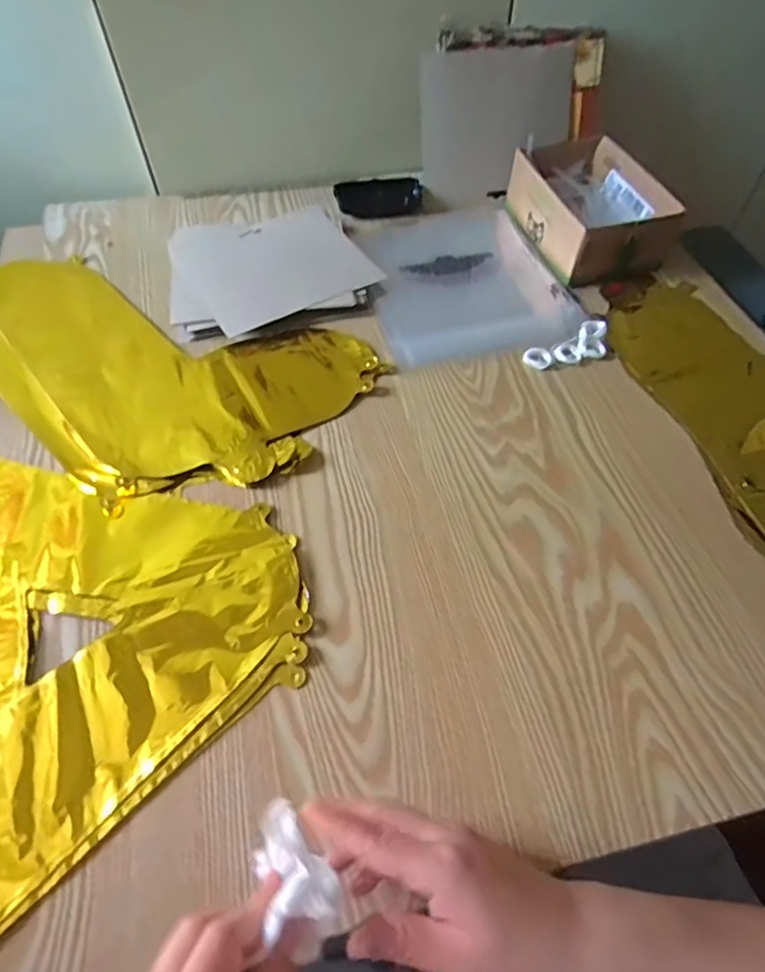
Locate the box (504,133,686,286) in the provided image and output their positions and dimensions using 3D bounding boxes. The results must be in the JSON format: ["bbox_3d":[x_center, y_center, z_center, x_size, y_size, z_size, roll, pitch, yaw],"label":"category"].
[{"bbox_3d":[0.242,-0.333,0.676,0.135,0.063,0.202,-11,56,-9],"label":"box"}]

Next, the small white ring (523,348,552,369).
[{"bbox_3d":[0.156,-0.128,0.573,0.028,0.008,0.024,19,57,12],"label":"small white ring"}]

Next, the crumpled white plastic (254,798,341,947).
[{"bbox_3d":[-0.046,0.181,0.275,0.033,0.019,0.067,-26,22,-18],"label":"crumpled white plastic"}]

